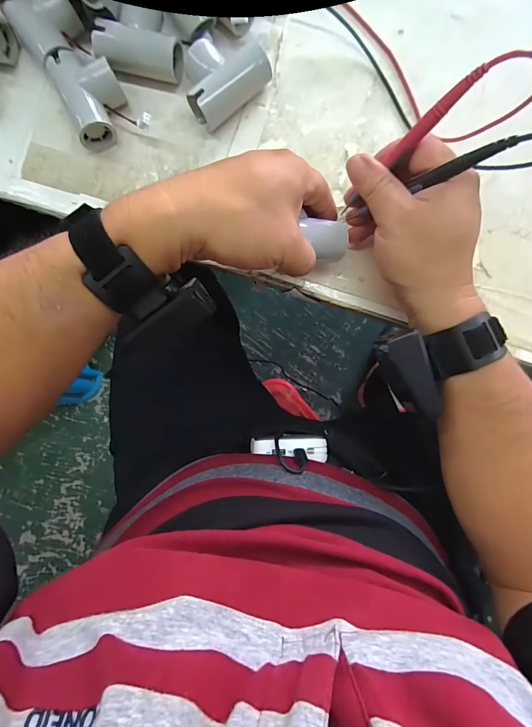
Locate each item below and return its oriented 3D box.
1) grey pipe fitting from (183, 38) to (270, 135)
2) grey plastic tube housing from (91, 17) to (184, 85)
[{"bbox_3d":[-0.039,-0.256,0.316,0.075,0.033,0.055,-36,87,0],"label":"grey pipe fitting"},{"bbox_3d":[-0.114,-0.283,0.320,0.072,0.034,0.031,11,87,2],"label":"grey plastic tube housing"}]

